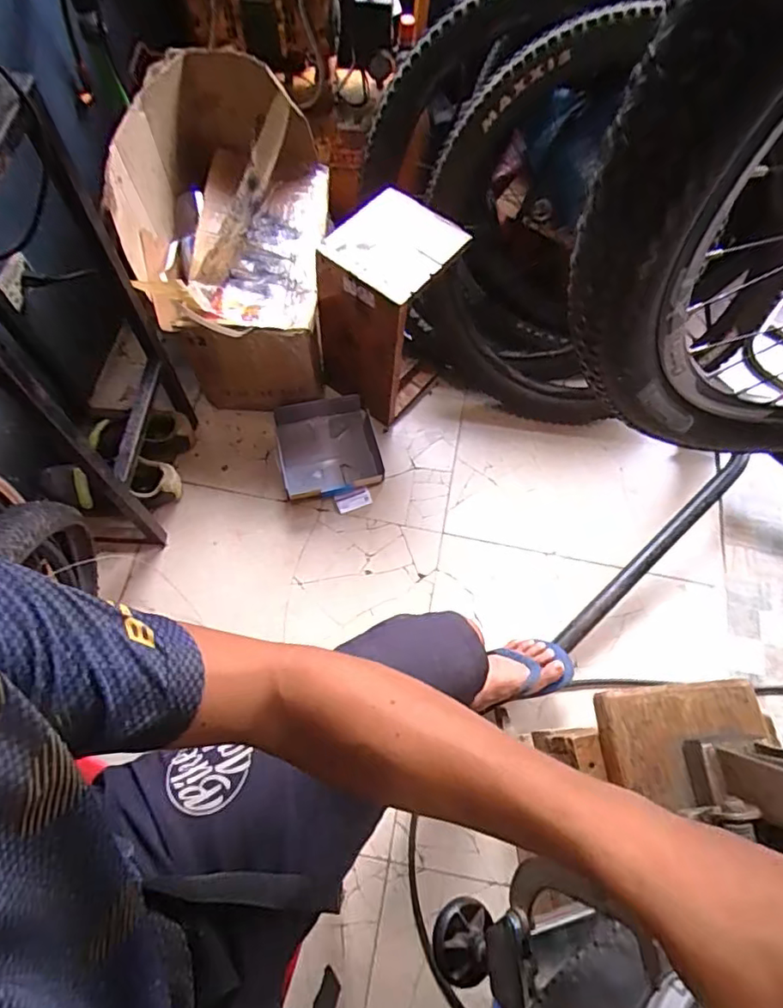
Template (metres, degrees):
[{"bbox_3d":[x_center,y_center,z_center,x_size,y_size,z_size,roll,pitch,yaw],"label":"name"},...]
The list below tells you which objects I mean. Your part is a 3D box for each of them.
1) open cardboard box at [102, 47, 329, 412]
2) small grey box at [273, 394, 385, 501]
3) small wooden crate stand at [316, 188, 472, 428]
[{"bbox_3d":[-0.295,-0.508,1.089,0.311,0.443,0.437,1,67,-3],"label":"open cardboard box"},{"bbox_3d":[-0.136,-0.121,1.209,0.211,0.065,0.216,-10,68,-8],"label":"small grey box"},{"bbox_3d":[-0.011,-0.364,1.106,0.182,0.374,0.245,42,71,13],"label":"small wooden crate stand"}]

